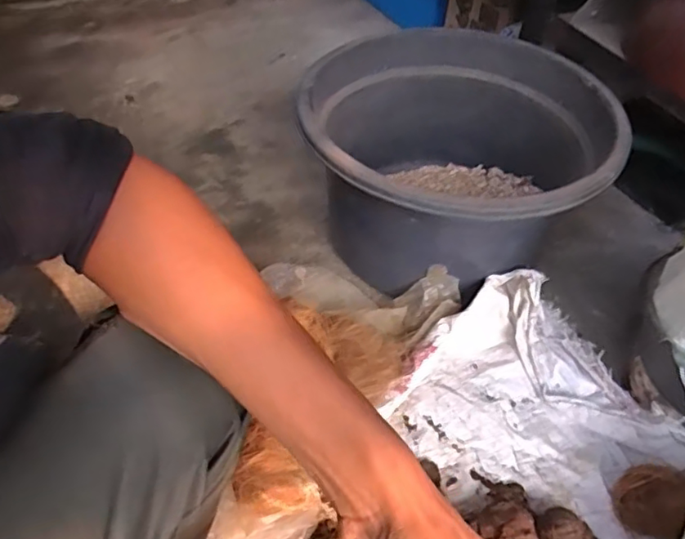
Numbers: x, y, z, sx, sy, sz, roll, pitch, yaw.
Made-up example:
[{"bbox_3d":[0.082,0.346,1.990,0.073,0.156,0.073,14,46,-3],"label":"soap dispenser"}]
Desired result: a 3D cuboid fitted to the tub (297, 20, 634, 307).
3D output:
[{"bbox_3d":[0.180,-0.169,0.960,0.464,0.273,0.479,2,47,-2],"label":"tub"}]

